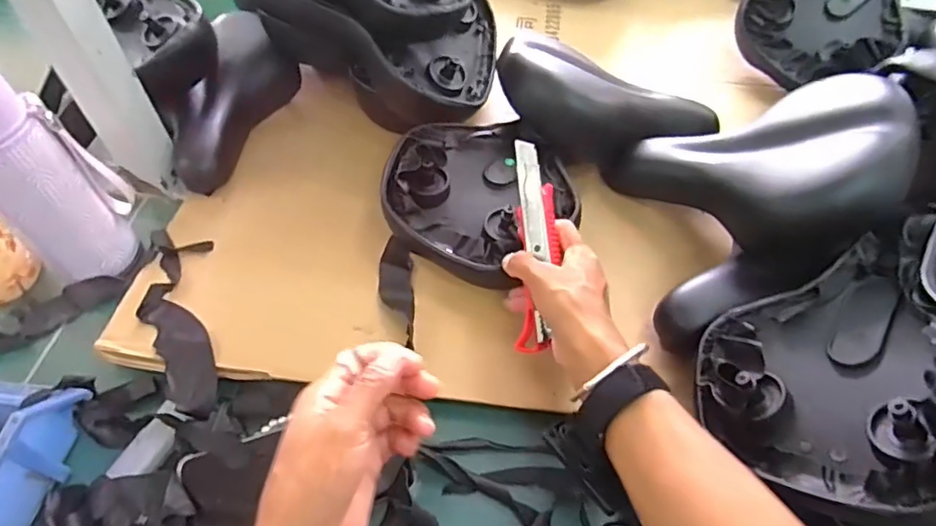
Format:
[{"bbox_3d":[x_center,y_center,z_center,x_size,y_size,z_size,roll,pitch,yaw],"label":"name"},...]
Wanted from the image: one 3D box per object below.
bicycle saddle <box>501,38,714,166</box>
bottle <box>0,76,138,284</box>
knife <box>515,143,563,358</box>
[{"bbox_3d":[0.157,-0.173,0.588,0.227,0.088,0.122,-12,56,-9],"label":"bicycle saddle"},{"bbox_3d":[-0.352,-0.071,0.461,0.069,0.193,0.082,14,55,9],"label":"bottle"},{"bbox_3d":[0.056,-0.014,0.463,0.030,0.020,0.171,0,85,-1],"label":"knife"}]

